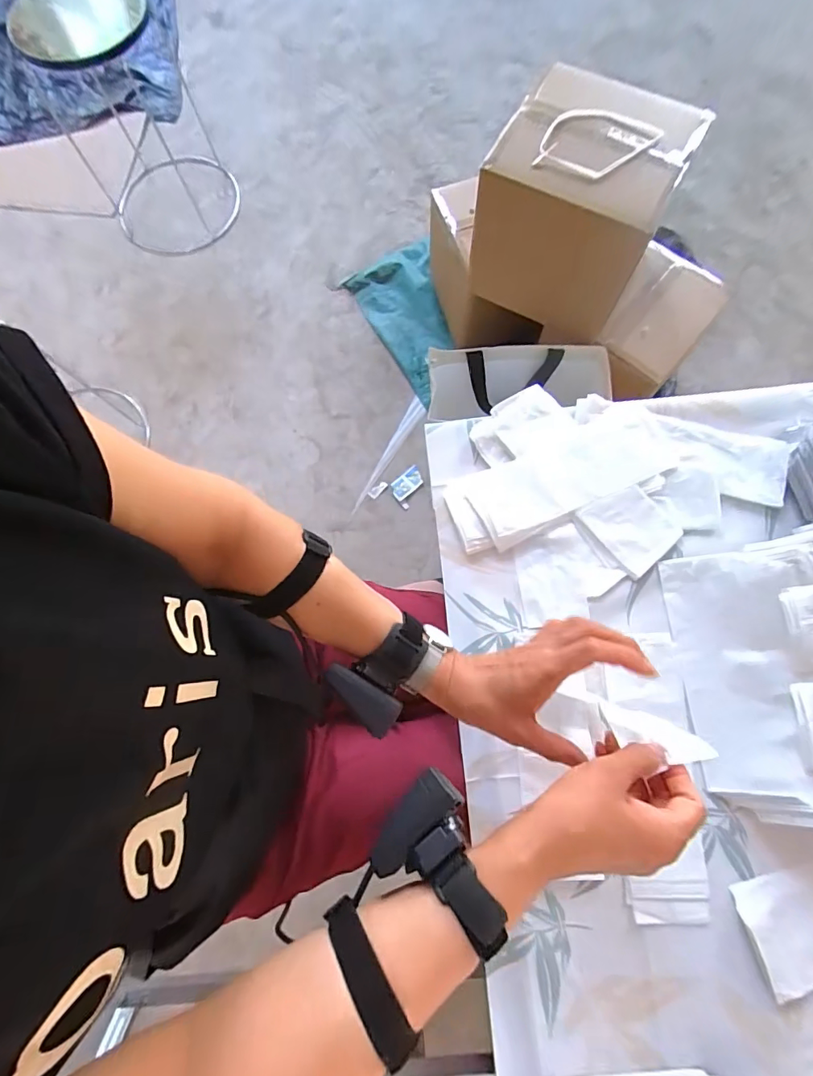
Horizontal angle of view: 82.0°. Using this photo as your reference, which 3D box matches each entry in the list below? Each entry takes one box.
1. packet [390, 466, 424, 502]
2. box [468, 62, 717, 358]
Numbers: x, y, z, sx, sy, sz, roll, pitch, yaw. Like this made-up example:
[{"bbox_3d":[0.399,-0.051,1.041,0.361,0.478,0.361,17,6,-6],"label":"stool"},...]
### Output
[{"bbox_3d":[0.001,-0.135,1.147,0.088,0.007,0.047,-38,82,-12],"label":"packet"},{"bbox_3d":[0.298,-0.572,0.842,0.284,0.295,0.258,30,79,9],"label":"box"}]

